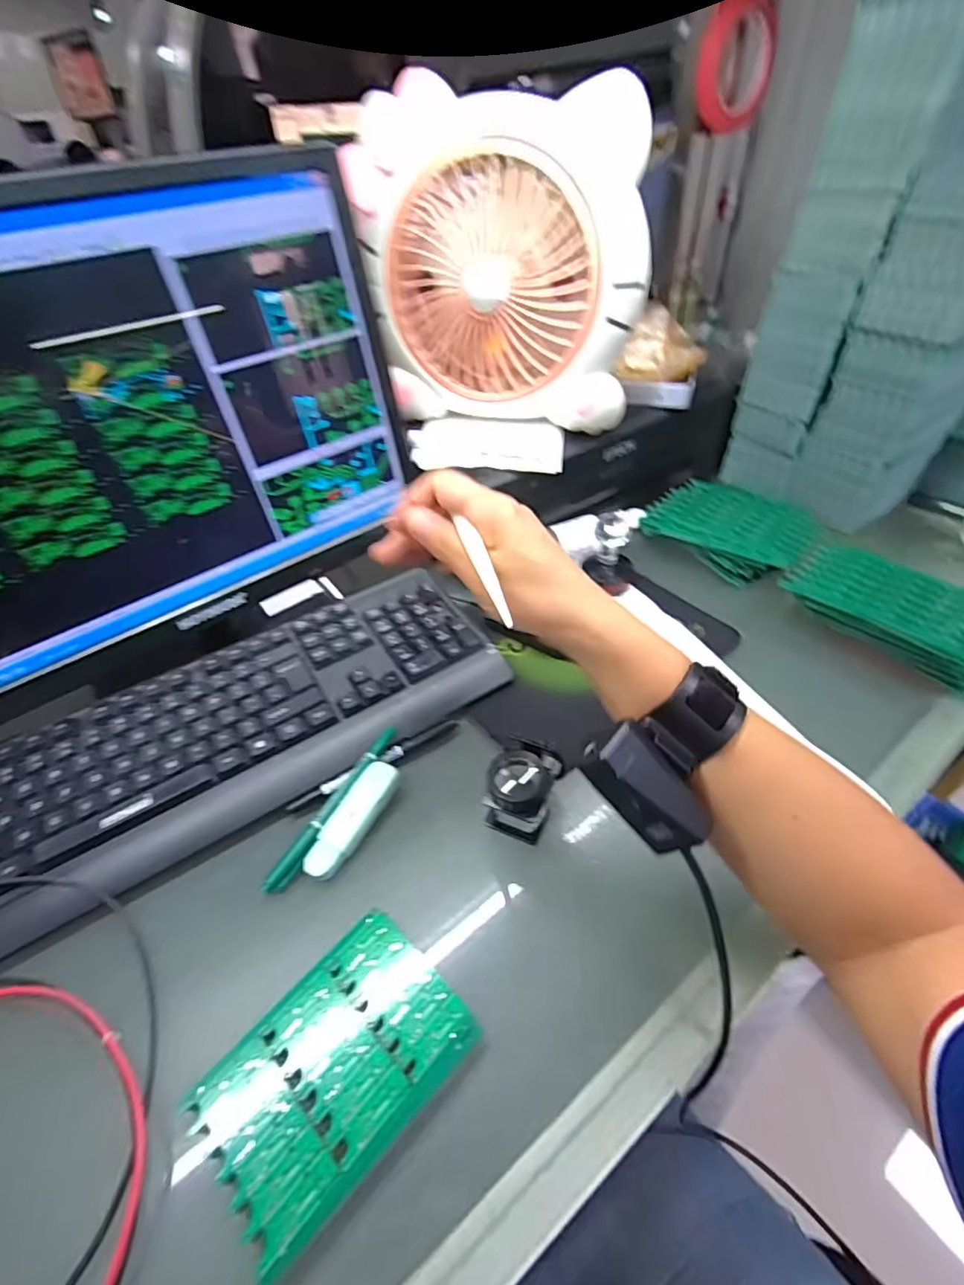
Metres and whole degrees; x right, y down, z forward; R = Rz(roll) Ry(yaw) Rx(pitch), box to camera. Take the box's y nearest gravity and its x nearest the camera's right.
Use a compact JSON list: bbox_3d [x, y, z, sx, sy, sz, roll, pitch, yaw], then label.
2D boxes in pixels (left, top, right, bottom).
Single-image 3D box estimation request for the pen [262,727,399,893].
[{"bbox_3d":[-0.105,0.117,0.404,0.014,0.013,0.141,20,49,23],"label":"pen"}]

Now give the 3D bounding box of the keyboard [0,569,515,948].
[{"bbox_3d":[-0.200,0.066,0.440,0.432,0.020,0.155,-26,55,-21],"label":"keyboard"}]

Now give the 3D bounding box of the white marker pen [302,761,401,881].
[{"bbox_3d":[-0.091,0.125,0.393,0.028,0.020,0.089,19,49,23],"label":"white marker pen"}]

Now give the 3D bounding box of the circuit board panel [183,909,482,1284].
[{"bbox_3d":[-0.076,0.219,0.290,0.090,0.007,0.126,31,54,34],"label":"circuit board panel"}]

